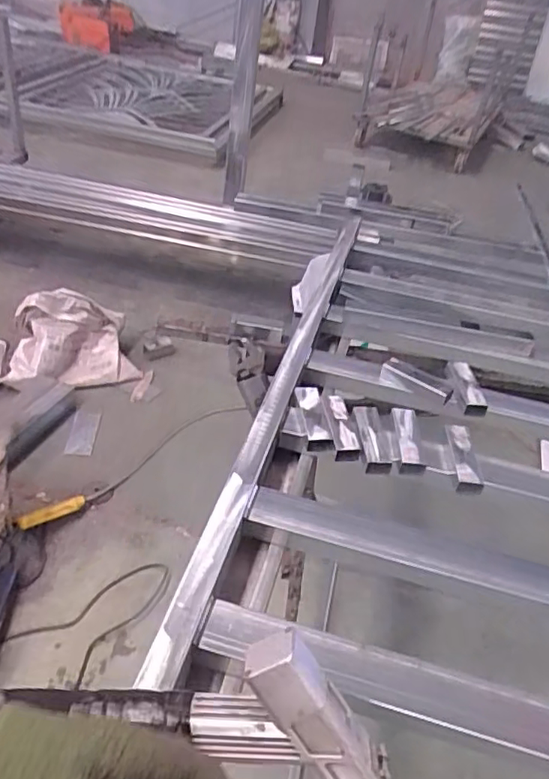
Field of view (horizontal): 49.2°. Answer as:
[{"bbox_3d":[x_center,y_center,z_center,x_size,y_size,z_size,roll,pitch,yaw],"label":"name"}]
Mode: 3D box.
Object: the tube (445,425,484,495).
[{"bbox_3d":[0.231,0.082,0.729,0.034,0.025,0.098,9,39,0],"label":"tube"}]

